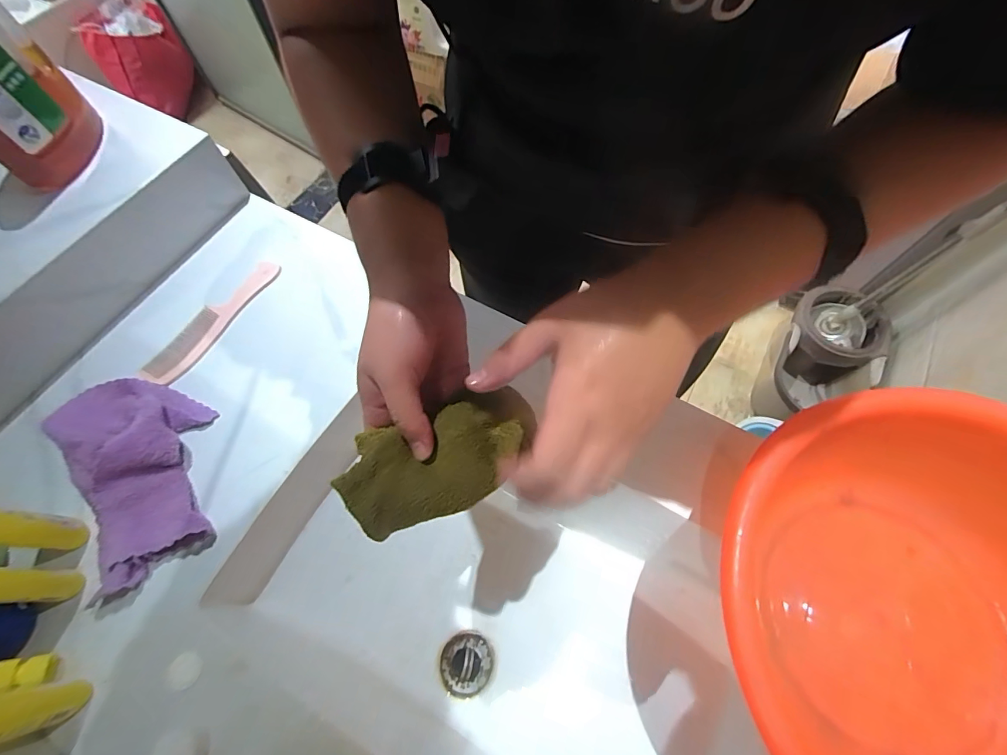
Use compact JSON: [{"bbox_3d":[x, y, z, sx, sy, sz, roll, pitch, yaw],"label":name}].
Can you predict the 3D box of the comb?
[{"bbox_3d":[-0.372,-0.076,0.561,0.048,0.012,0.201,27,67,9],"label":"comb"}]

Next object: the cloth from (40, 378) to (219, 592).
[{"bbox_3d":[-0.396,0.084,0.470,0.146,0.048,0.238,-34,68,-13],"label":"cloth"}]

